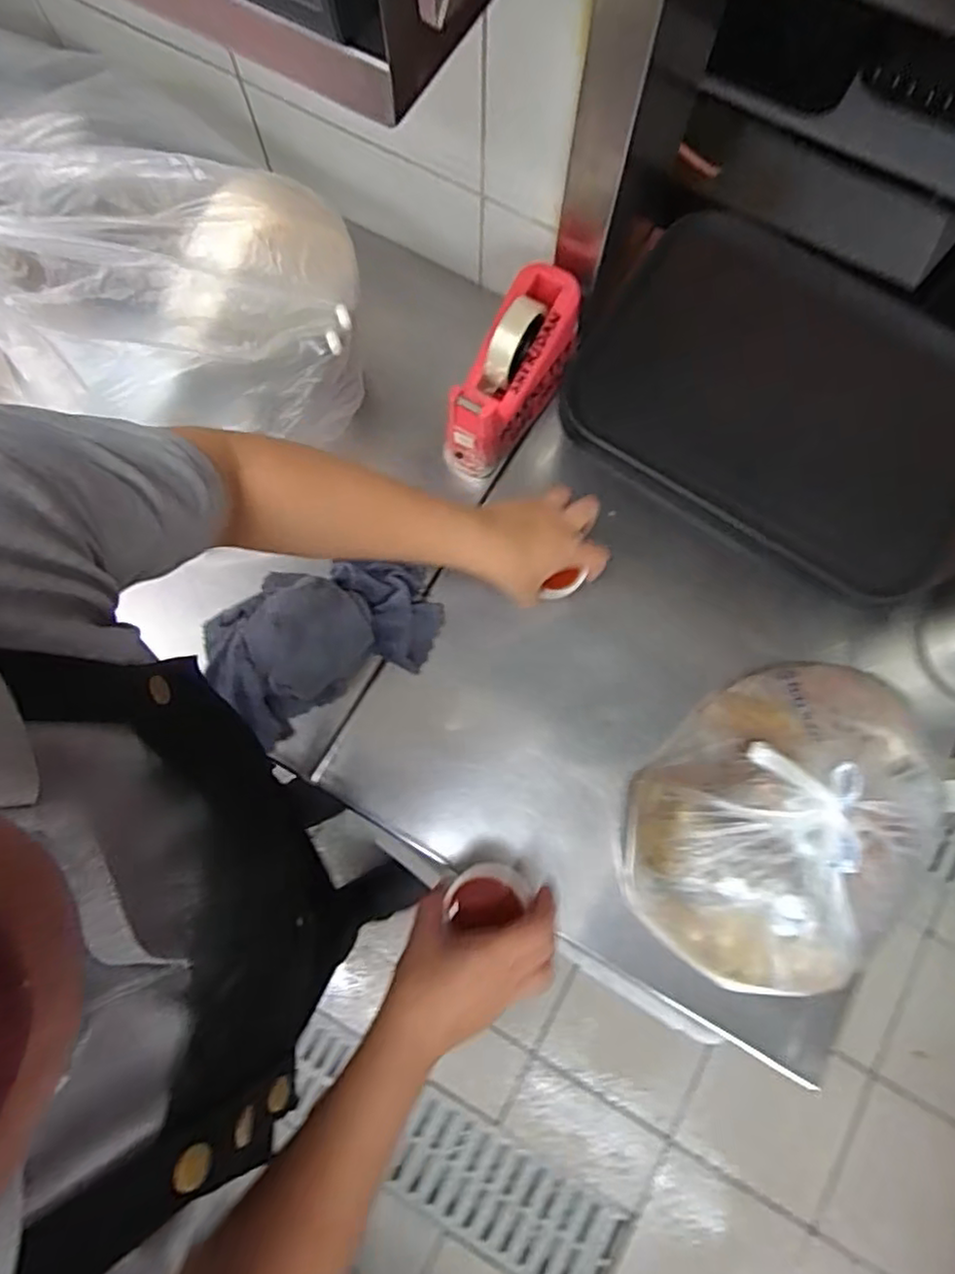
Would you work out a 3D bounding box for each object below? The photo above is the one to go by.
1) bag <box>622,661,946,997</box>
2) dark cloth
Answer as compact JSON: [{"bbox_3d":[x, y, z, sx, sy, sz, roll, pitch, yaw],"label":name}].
[{"bbox_3d":[0.279,0.160,0.578,0.224,0.109,0.297,38,79,9],"label":"bag"},{"bbox_3d":[-0.160,-0.009,0.669,0.241,0.064,0.156,-29,78,-6],"label":"dark cloth"}]

